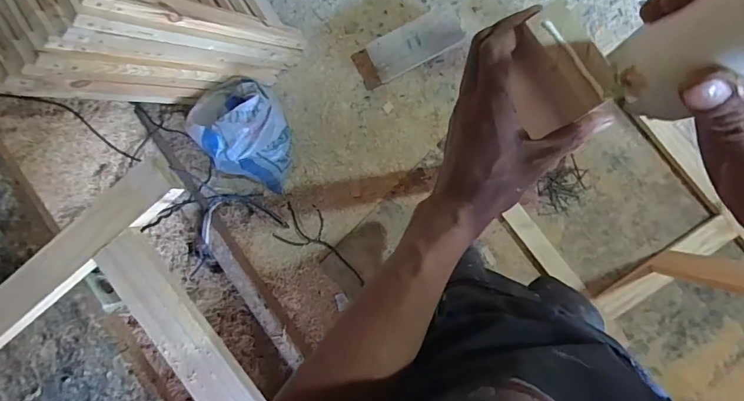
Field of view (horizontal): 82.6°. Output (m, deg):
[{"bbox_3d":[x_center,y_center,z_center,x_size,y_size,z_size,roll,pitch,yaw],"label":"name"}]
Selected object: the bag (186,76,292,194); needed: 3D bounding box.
[{"bbox_3d":[-0.394,-0.210,1.306,0.252,0.265,0.298,21,93,6],"label":"bag"}]

